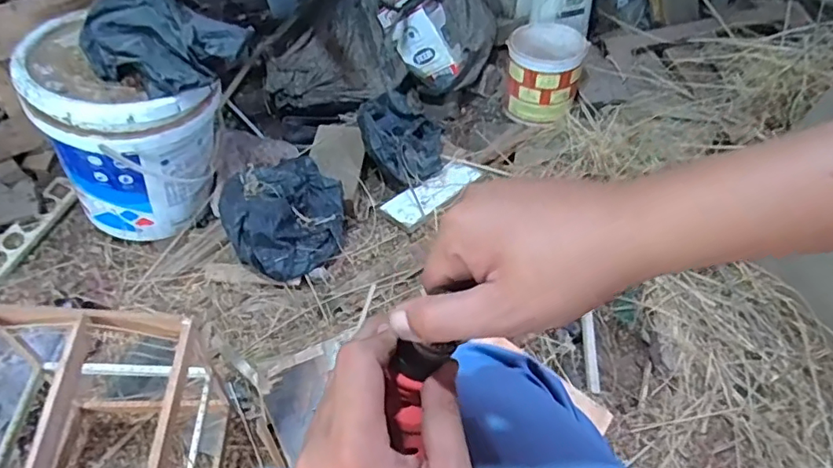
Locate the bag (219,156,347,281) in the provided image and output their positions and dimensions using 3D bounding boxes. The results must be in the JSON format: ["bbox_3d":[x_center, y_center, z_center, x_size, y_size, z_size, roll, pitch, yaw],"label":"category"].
[{"bbox_3d":[-0.245,-0.037,1.067,0.236,0.120,0.192,-26,54,-23],"label":"bag"}]

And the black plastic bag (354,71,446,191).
[{"bbox_3d":[-0.033,-0.220,1.219,0.170,0.077,0.216,-25,54,-19],"label":"black plastic bag"}]

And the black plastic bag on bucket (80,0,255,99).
[{"bbox_3d":[-0.402,-0.323,0.864,0.200,0.116,0.184,29,56,22],"label":"black plastic bag on bucket"}]

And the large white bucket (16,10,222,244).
[{"bbox_3d":[-0.512,-0.179,1.018,0.277,0.345,0.275,-32,57,-24],"label":"large white bucket"}]

